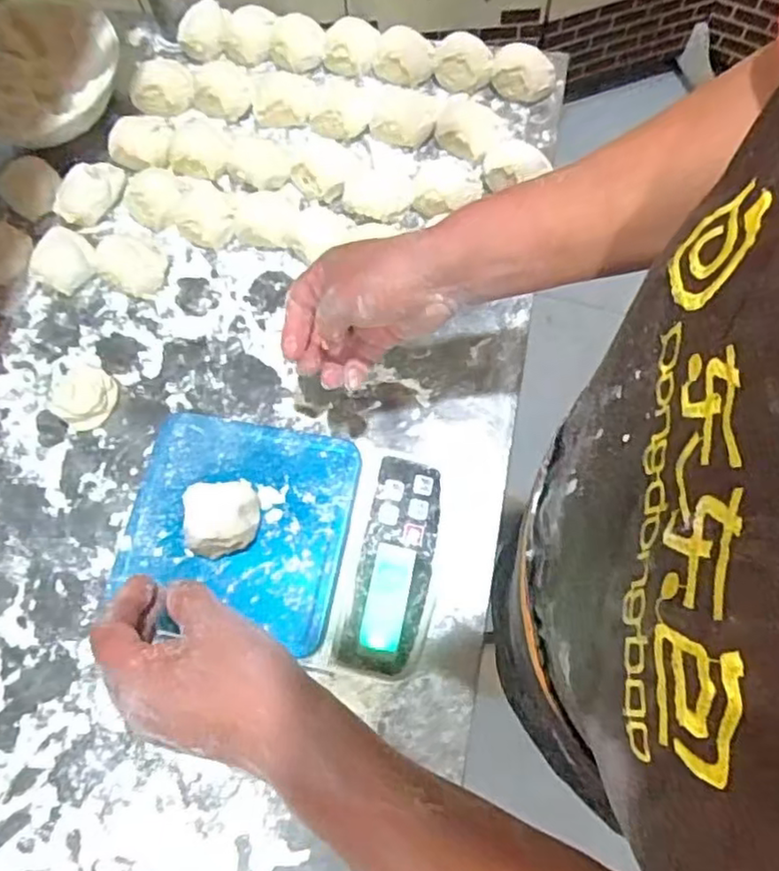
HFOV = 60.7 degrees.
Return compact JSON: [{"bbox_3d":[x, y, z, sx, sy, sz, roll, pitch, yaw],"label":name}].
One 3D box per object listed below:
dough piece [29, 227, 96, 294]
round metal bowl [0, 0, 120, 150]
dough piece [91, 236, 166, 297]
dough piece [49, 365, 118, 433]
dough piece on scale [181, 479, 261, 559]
[{"bbox_3d":[-0.272,-0.147,0.558,0.043,0.029,0.049,24,71,9],"label":"dough piece"},{"bbox_3d":[-0.293,-0.302,0.553,0.134,0.044,0.115,-7,71,1],"label":"round metal bowl"},{"bbox_3d":[-0.215,-0.144,0.558,0.049,0.034,0.049,-1,71,3],"label":"dough piece"},{"bbox_3d":[-0.237,-0.034,0.518,0.044,0.026,0.052,-5,70,-2],"label":"dough piece"},{"bbox_3d":[-0.110,0.055,0.438,0.048,0.028,0.049,-1,71,3],"label":"dough piece on scale"}]

